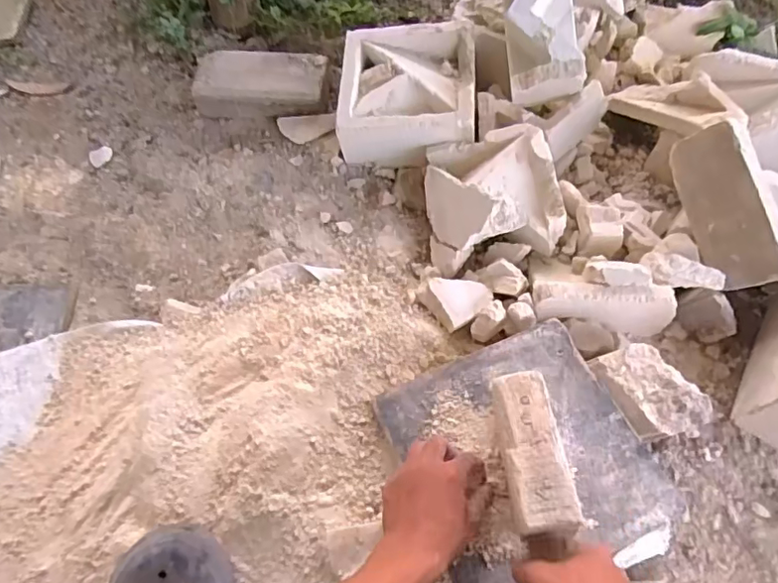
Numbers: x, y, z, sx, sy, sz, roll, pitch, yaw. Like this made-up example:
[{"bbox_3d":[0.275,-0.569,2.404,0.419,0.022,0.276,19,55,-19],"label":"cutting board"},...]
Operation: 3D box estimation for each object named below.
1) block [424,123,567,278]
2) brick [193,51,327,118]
[{"bbox_3d":[0.137,-0.133,0.775,0.164,0.092,0.179,-7,63,-3],"label":"block"},{"bbox_3d":[-0.210,-0.337,0.931,0.207,0.070,0.105,8,63,5],"label":"brick"}]

